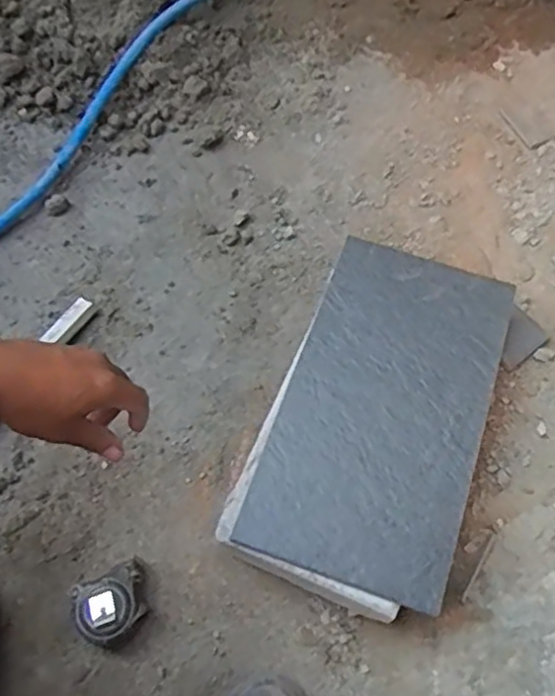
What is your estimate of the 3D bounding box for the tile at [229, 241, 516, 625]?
[{"bbox_3d":[0.119,0.061,0.758,0.207,0.013,0.389,18,65,10],"label":"tile"}]

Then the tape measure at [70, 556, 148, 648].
[{"bbox_3d":[-0.174,0.272,0.730,0.084,0.036,0.071,-29,65,-12],"label":"tape measure"}]

